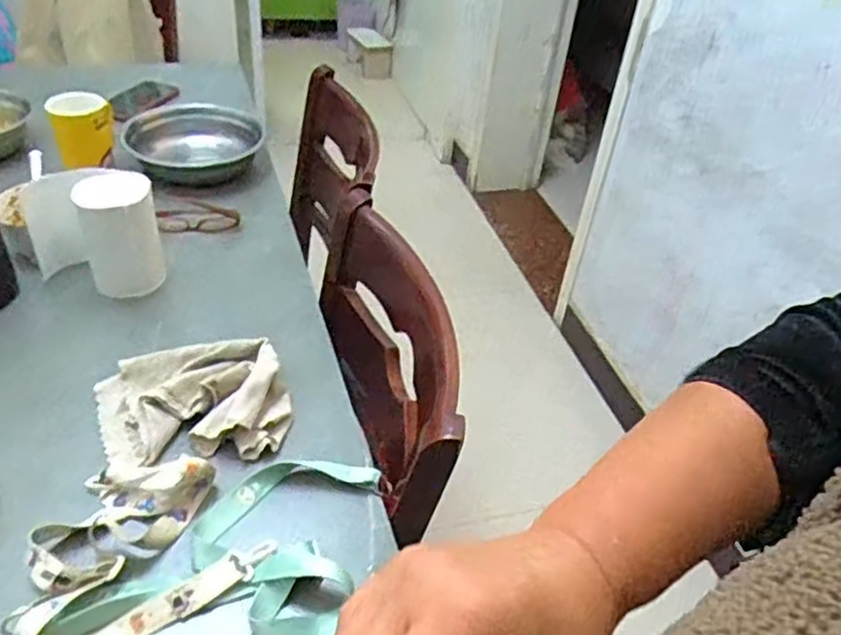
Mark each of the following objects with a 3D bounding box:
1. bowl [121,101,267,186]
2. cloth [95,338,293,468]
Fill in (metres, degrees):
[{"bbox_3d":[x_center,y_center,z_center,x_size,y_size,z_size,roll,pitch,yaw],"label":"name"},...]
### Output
[{"bbox_3d":[-0.361,-0.264,1.069,0.190,0.073,0.190,4,39,-4],"label":"bowl"},{"bbox_3d":[-0.234,0.085,0.711,0.192,0.050,0.137,-3,40,-13],"label":"cloth"}]

